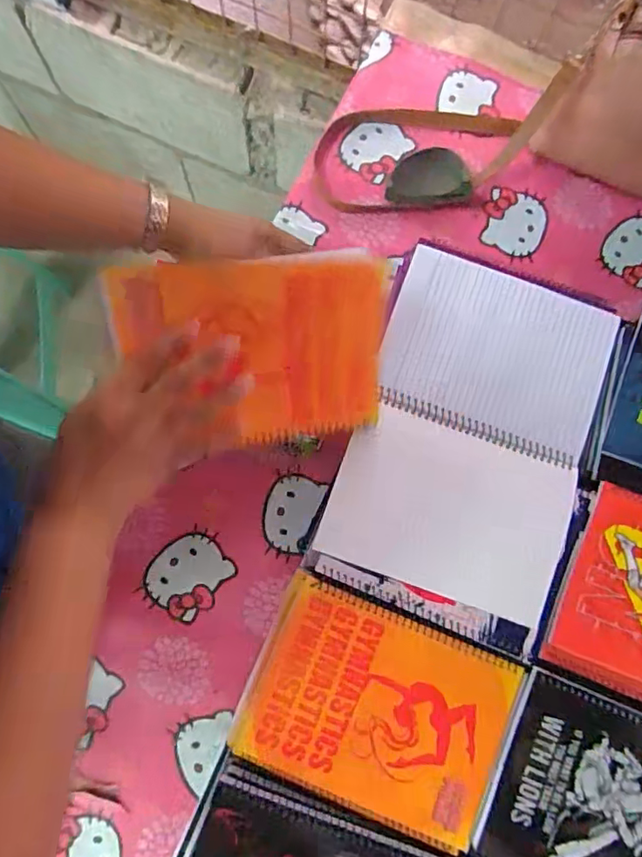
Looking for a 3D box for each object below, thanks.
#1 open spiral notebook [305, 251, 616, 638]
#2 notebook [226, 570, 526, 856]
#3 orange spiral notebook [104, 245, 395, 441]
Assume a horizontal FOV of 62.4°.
[{"bbox_3d":[0.137,0.000,0.472,0.196,0.021,0.294,19,80,3],"label":"open spiral notebook"},{"bbox_3d":[0.050,0.232,0.436,0.209,0.007,0.157,20,80,3],"label":"notebook"},{"bbox_3d":[-0.047,-0.054,0.410,0.200,0.015,0.147,-8,120,-11],"label":"orange spiral notebook"}]

